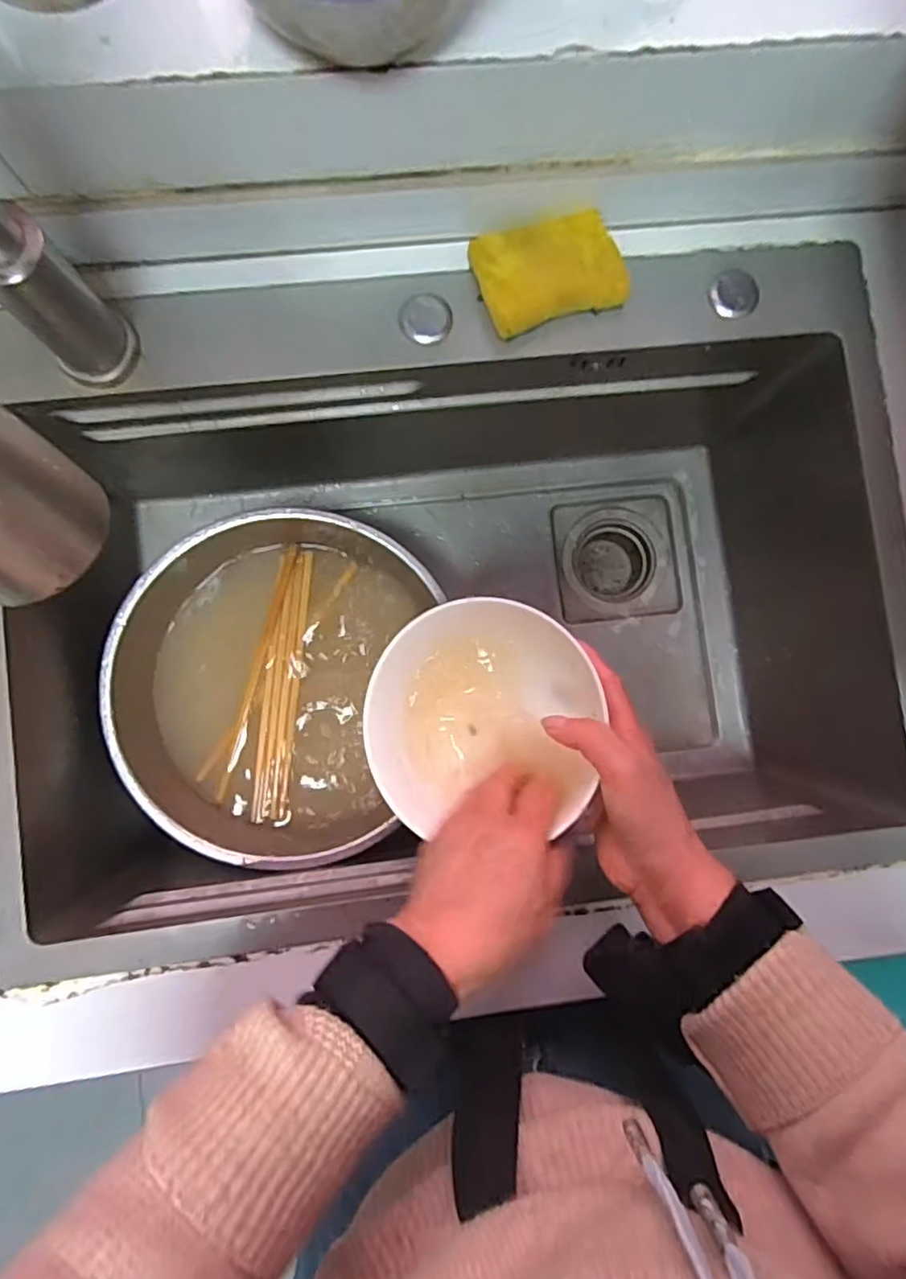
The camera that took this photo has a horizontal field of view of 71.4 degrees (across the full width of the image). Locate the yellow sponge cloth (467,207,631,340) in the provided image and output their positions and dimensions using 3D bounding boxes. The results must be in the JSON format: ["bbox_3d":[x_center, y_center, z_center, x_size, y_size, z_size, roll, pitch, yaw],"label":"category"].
[{"bbox_3d":[0.066,-0.253,0.440,0.095,0.029,0.066,-17,87,-4],"label":"yellow sponge cloth"}]

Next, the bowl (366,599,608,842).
[{"bbox_3d":[0.024,0.041,0.413,0.159,0.086,0.139,-8,86,-6],"label":"bowl"}]

